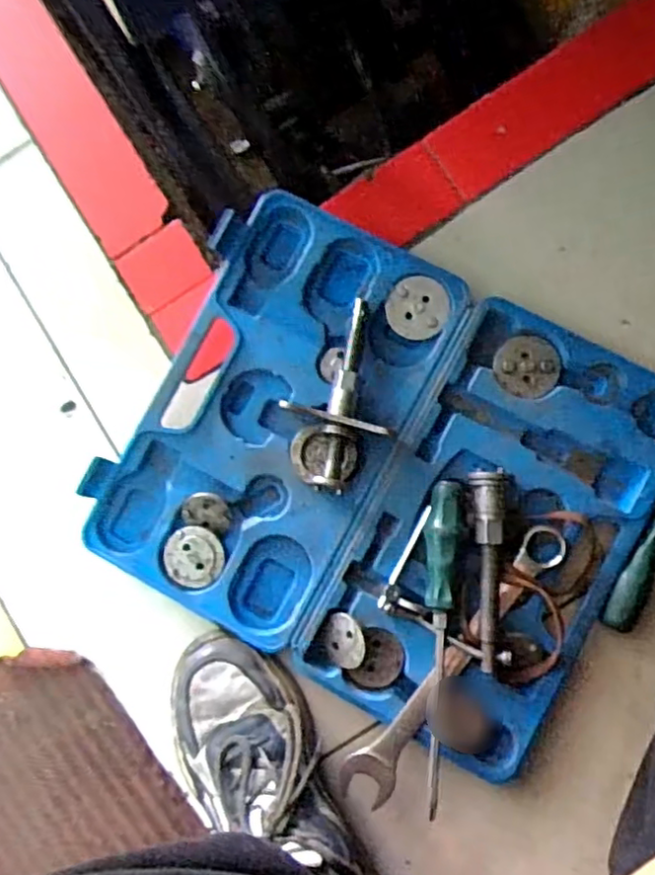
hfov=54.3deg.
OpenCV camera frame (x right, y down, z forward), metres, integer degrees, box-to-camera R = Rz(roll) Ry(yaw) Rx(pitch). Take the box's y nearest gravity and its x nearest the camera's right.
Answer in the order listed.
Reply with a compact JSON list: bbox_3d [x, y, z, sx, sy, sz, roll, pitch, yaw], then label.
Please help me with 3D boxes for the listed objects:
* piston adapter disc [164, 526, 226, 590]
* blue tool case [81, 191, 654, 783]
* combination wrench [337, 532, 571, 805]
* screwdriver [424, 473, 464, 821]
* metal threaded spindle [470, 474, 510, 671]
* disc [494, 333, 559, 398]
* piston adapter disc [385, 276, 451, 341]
[{"bbox_3d":[-0.110,0.099,0.529,0.048,0.009,0.048,0,85,4],"label":"piston adapter disc"},{"bbox_3d":[0.047,0.029,0.525,0.415,0.042,0.344,27,85,5],"label":"blue tool case"},{"bbox_3d":[0.099,0.175,0.491,0.039,0.018,0.253,38,89,6],"label":"combination wrench"},{"bbox_3d":[0.087,0.160,0.491,0.027,0.023,0.249,3,85,5],"label":"screwdriver"},{"bbox_3d":[0.128,0.101,0.492,0.026,0.026,0.149,-2,85,4],"label":"metal threaded spindle"},{"bbox_3d":[0.164,-0.058,0.522,0.052,0.004,0.051,0,85,4],"label":"disc"},{"bbox_3d":[0.075,-0.108,0.534,0.051,0.004,0.052,0,84,4],"label":"piston adapter disc"}]

